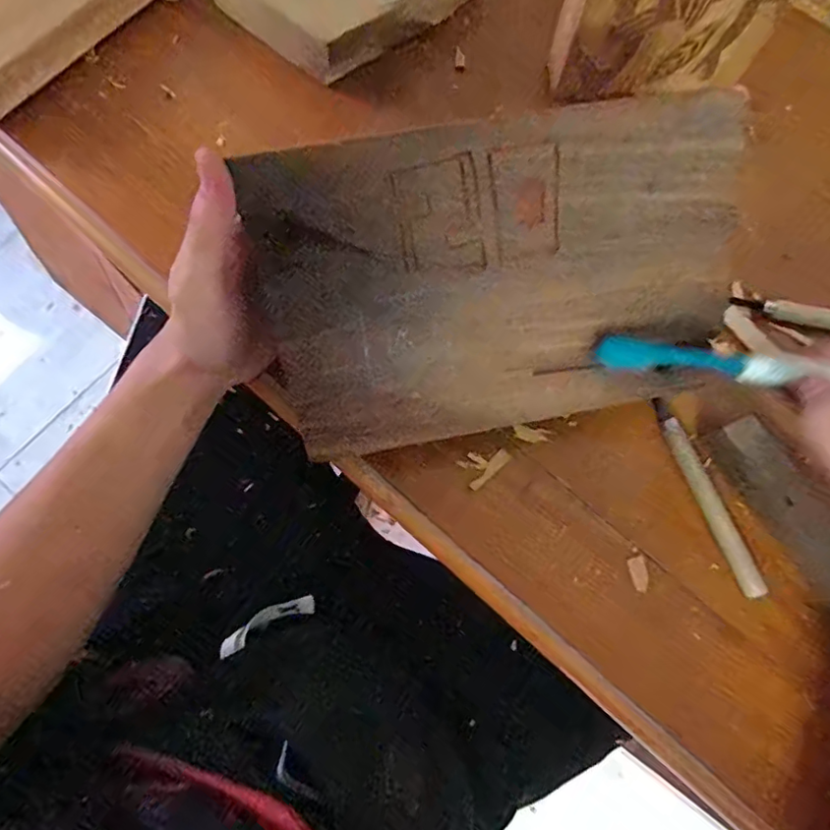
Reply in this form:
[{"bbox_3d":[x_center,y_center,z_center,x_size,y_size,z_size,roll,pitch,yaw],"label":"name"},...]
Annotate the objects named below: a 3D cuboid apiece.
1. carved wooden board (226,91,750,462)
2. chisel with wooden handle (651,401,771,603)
[{"bbox_3d":[0.043,-0.058,0.262,0.219,0.010,0.141,-11,118,-5],"label":"carved wooden board"},{"bbox_3d":[0.163,0.045,0.316,0.011,0.012,0.115,-18,75,-7],"label":"chisel with wooden handle"}]

